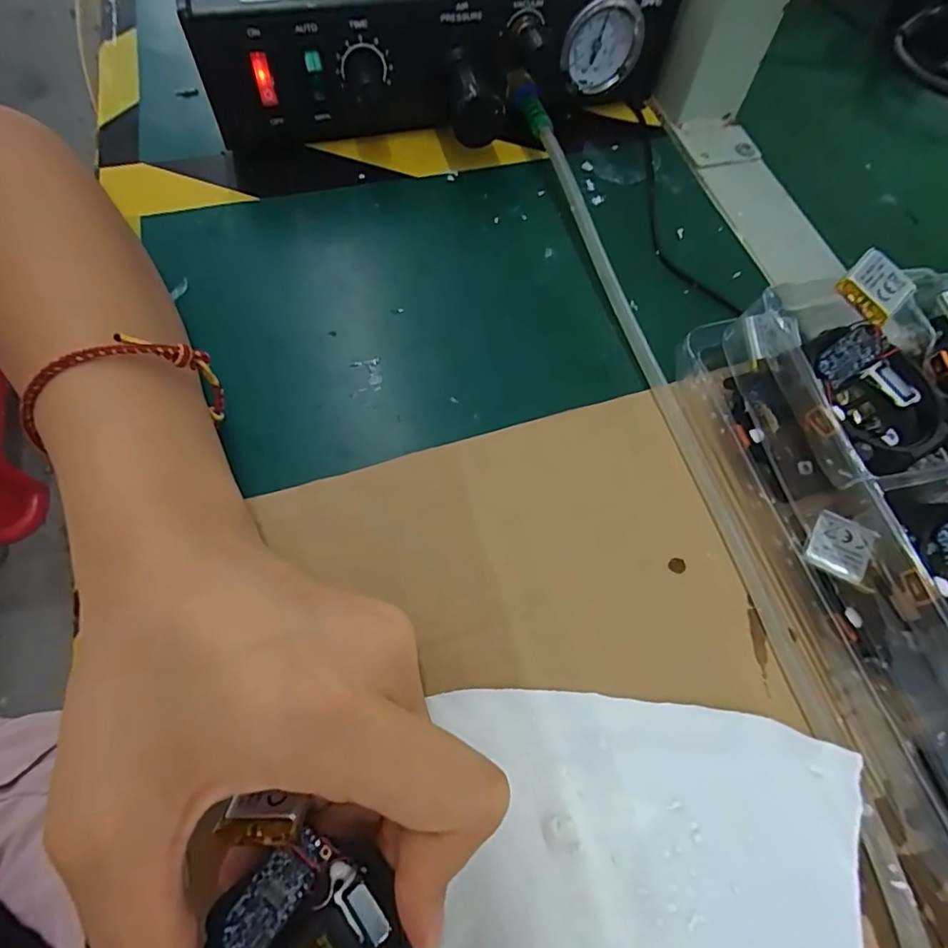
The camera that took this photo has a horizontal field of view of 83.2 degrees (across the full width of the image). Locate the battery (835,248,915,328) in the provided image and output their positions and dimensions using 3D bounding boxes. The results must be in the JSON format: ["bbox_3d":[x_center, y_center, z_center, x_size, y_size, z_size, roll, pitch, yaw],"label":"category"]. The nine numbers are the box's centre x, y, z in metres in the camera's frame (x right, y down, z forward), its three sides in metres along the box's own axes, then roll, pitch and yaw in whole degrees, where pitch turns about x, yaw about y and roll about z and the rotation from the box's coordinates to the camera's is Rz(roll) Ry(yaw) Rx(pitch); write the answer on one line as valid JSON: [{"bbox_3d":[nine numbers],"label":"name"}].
[{"bbox_3d":[0.141,-0.065,0.187,0.021,0.004,0.023,45,79,1],"label":"battery"}]

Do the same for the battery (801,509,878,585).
[{"bbox_3d":[0.121,0.024,0.177,0.018,0.004,0.020,31,69,19],"label":"battery"}]

